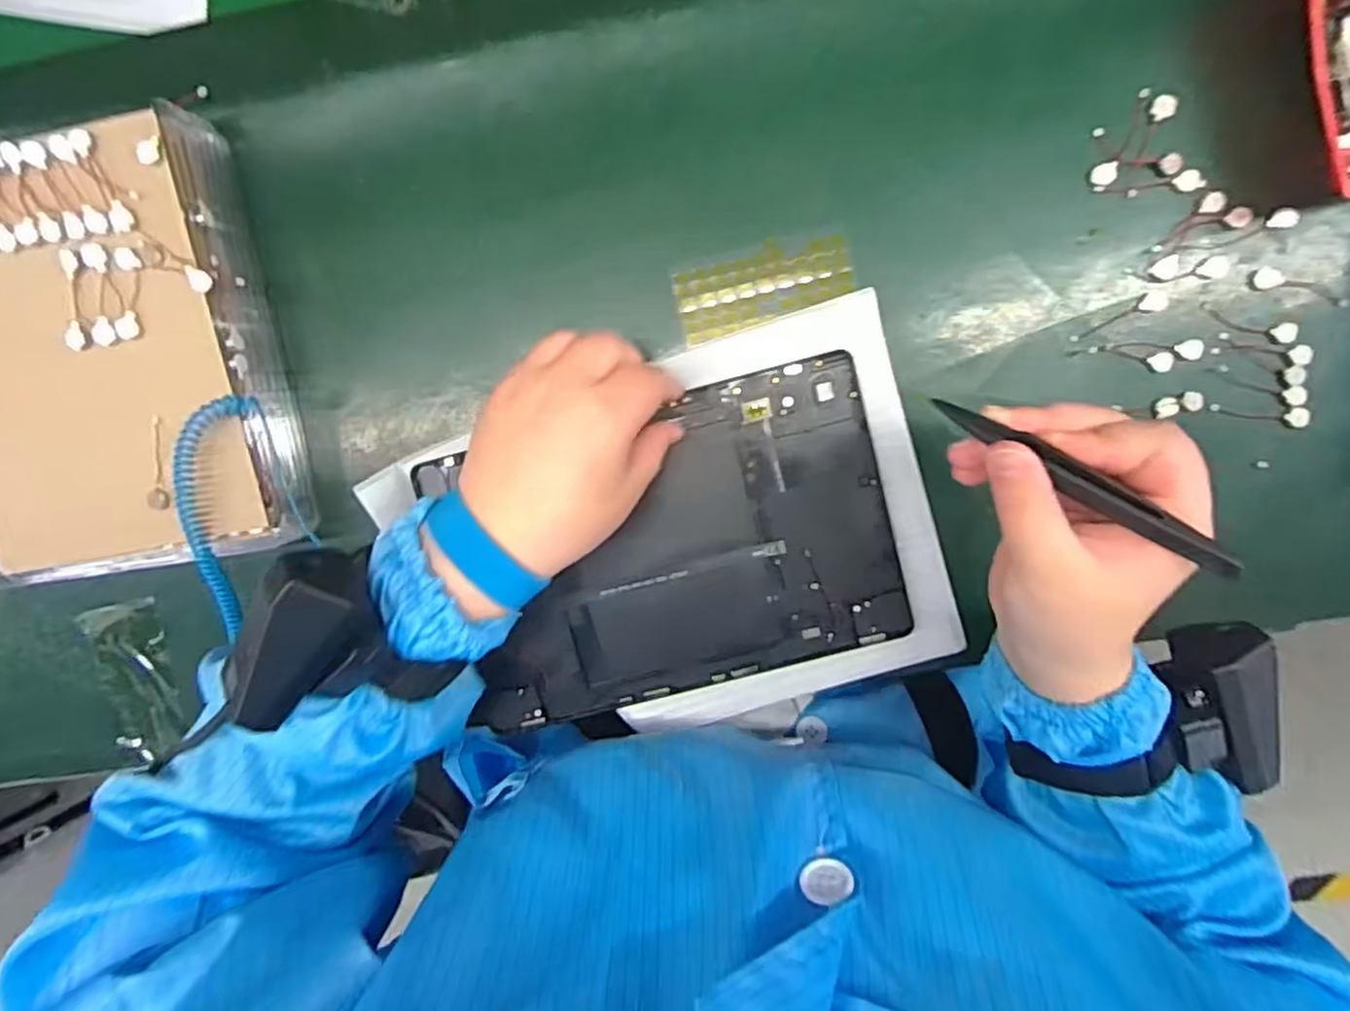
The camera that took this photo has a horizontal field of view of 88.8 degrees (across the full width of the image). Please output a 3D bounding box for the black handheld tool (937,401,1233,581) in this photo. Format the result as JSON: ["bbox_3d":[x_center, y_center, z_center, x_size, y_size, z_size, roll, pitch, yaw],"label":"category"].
[{"bbox_3d":[0.146,-0.009,0.252,0.115,0.008,0.008,36,100,21],"label":"black handheld tool"}]

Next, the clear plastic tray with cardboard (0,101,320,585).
[{"bbox_3d":[-0.301,-0.072,0.362,0.186,0.049,0.215,-10,98,5],"label":"clear plastic tray with cardboard"}]

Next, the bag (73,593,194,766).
[{"bbox_3d":[-0.326,0.107,0.415,0.043,0.006,0.096,-7,99,5],"label":"bag"}]

